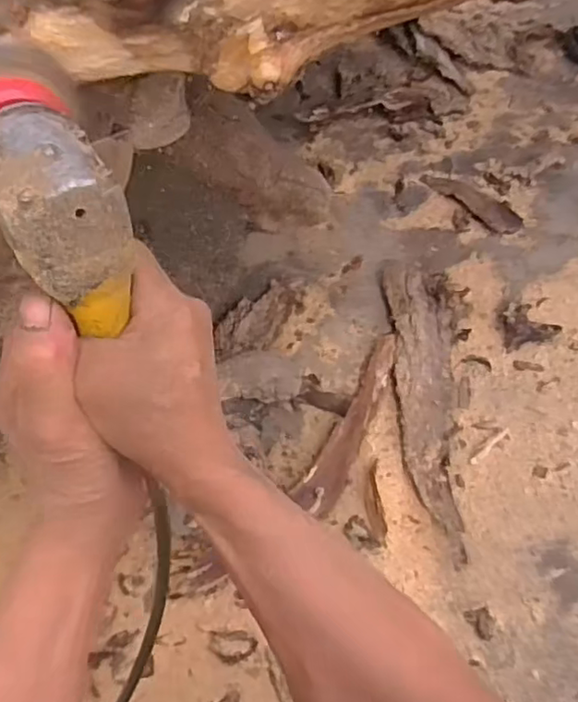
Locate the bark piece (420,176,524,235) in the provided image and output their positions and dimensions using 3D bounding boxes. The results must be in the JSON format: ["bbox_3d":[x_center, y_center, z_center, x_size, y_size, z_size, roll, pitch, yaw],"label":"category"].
[{"bbox_3d":[0.267,-0.222,0.890,0.160,0.009,0.045,41,74,18],"label":"bark piece"}]

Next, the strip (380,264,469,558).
[{"bbox_3d":[0.174,0.060,0.759,0.086,0.033,0.379,-2,66,2],"label":"strip"}]

